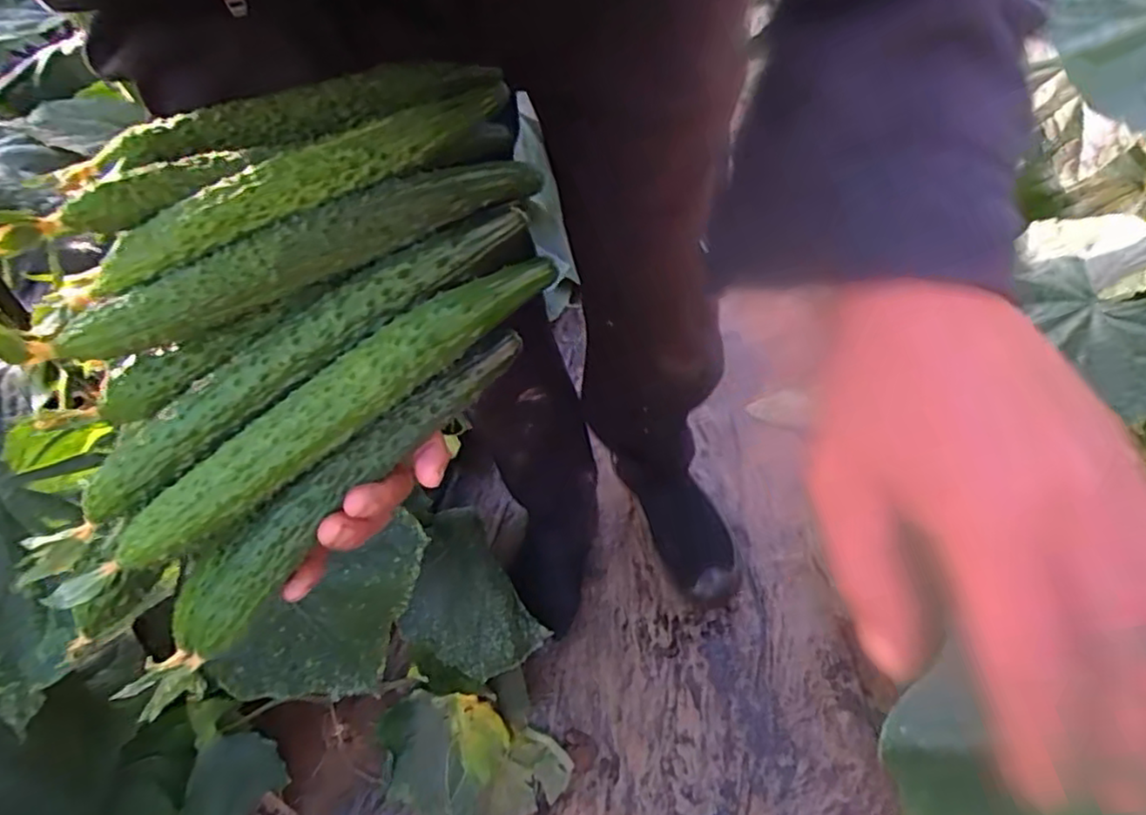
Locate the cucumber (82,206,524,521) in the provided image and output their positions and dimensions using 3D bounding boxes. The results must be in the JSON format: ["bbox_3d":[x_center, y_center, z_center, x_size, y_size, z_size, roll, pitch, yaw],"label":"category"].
[{"bbox_3d":[-0.136,-0.033,0.351,0.247,0.025,0.032,-37,53,-9],"label":"cucumber"}]

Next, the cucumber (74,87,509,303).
[{"bbox_3d":[-0.135,-0.116,0.355,0.229,0.028,0.027,-31,52,-17],"label":"cucumber"}]

